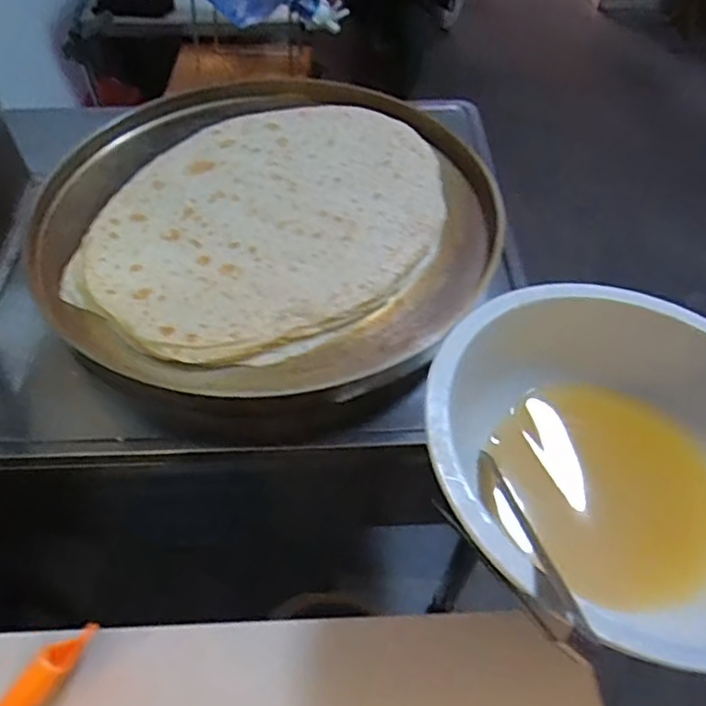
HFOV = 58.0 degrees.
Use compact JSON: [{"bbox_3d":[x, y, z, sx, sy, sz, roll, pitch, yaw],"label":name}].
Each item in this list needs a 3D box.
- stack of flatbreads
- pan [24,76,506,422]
[{"bbox_3d":[-0.094,-0.175,0.799,0.375,0.055,0.485,29,58,21],"label":"stack of flatbreads"},{"bbox_3d":[-0.106,-0.163,0.785,0.513,0.082,0.537,2,51,-3],"label":"pan"}]

